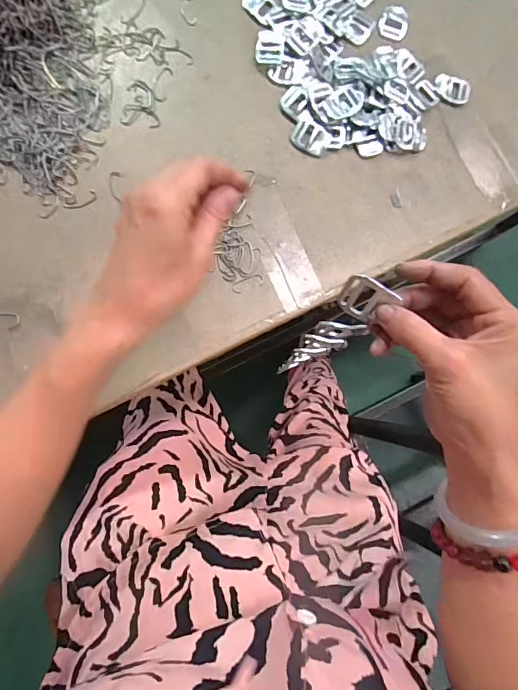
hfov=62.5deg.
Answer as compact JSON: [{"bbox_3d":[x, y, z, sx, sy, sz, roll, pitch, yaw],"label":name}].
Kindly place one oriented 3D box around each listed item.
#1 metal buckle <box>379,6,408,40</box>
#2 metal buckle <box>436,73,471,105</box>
[{"bbox_3d":[0.150,-0.359,0.472,0.031,0.004,0.037,9,81,-4],"label":"metal buckle"},{"bbox_3d":[0.212,-0.279,0.466,0.039,0.009,0.024,13,81,-4],"label":"metal buckle"}]

